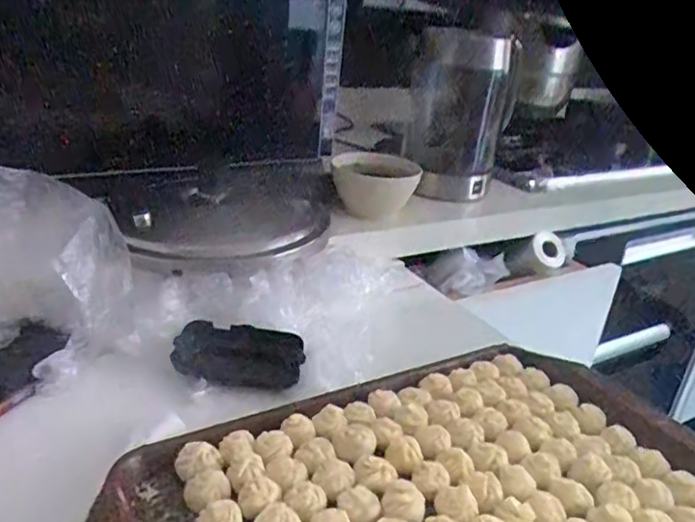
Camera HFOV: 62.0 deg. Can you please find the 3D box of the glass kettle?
[{"bbox_3d":[0.154,-0.195,0.798,0.135,0.215,0.146,8,25,7],"label":"glass kettle"}]

